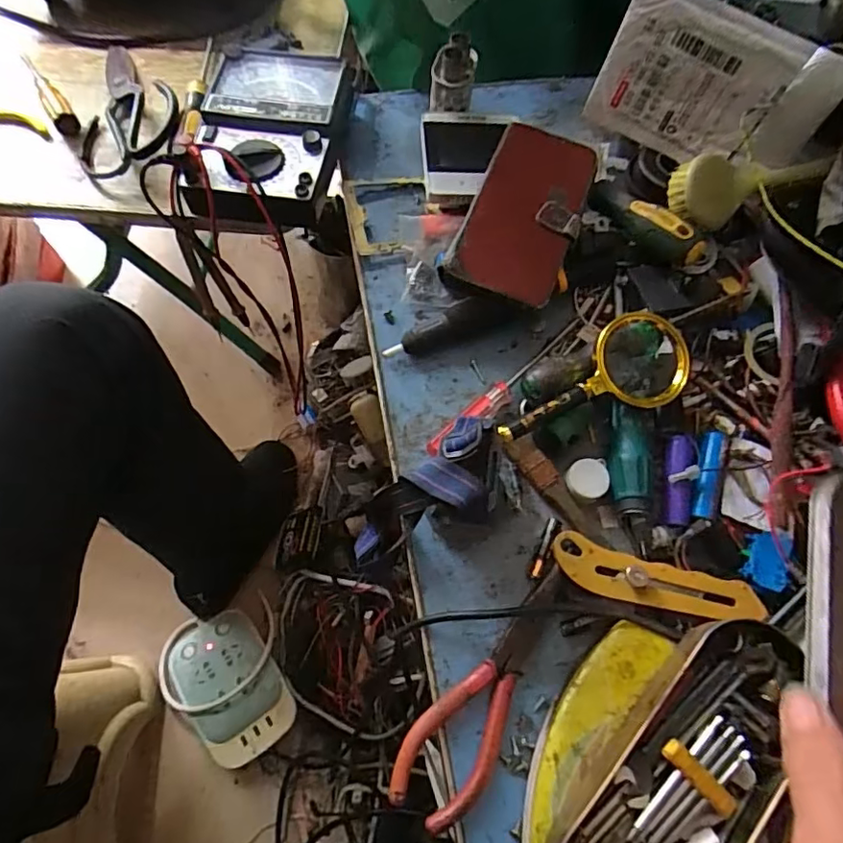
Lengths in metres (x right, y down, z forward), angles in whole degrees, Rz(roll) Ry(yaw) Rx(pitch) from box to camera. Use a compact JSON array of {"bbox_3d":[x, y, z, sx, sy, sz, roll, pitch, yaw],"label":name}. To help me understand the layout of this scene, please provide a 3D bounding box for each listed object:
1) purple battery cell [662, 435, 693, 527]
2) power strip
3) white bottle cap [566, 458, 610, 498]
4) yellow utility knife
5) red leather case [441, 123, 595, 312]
[{"bbox_3d":[0.179,0.042,0.404,0.018,0.014,0.065,12,67,3],"label":"purple battery cell"},{"bbox_3d":[-0.256,0.341,0.751,0.130,0.045,0.197,-38,73,-16],"label":"power strip"},{"bbox_3d":[0.117,0.040,0.405,0.028,0.009,0.027,1,67,-2],"label":"white bottle cap"},{"bbox_3d":[0.153,0.107,0.377,0.132,0.017,0.034,16,67,5],"label":"yellow utility knife"},{"bbox_3d":[0.082,-0.162,0.447,0.081,0.021,0.154,23,77,2],"label":"red leather case"}]

